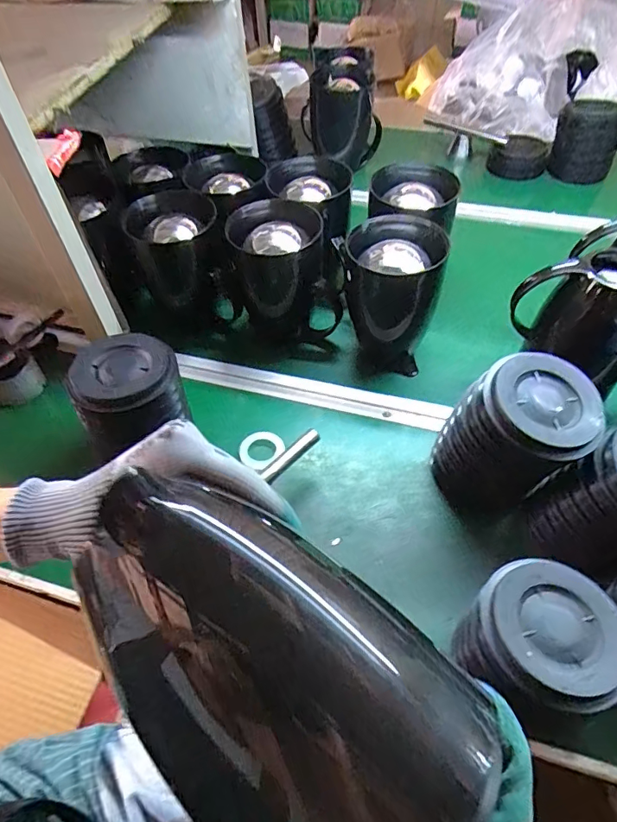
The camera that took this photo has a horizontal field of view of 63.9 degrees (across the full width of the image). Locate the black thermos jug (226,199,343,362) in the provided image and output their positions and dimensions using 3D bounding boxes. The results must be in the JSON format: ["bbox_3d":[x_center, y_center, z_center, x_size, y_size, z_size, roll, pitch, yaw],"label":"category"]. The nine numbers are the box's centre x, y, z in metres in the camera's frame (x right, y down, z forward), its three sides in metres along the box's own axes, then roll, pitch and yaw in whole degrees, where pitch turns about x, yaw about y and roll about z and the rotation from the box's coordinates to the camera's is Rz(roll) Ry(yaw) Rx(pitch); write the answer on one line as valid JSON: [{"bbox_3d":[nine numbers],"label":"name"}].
[{"bbox_3d":[-0.038,-0.191,0.728,0.133,0.183,0.122,-18,53,-12],"label":"black thermos jug"}]

